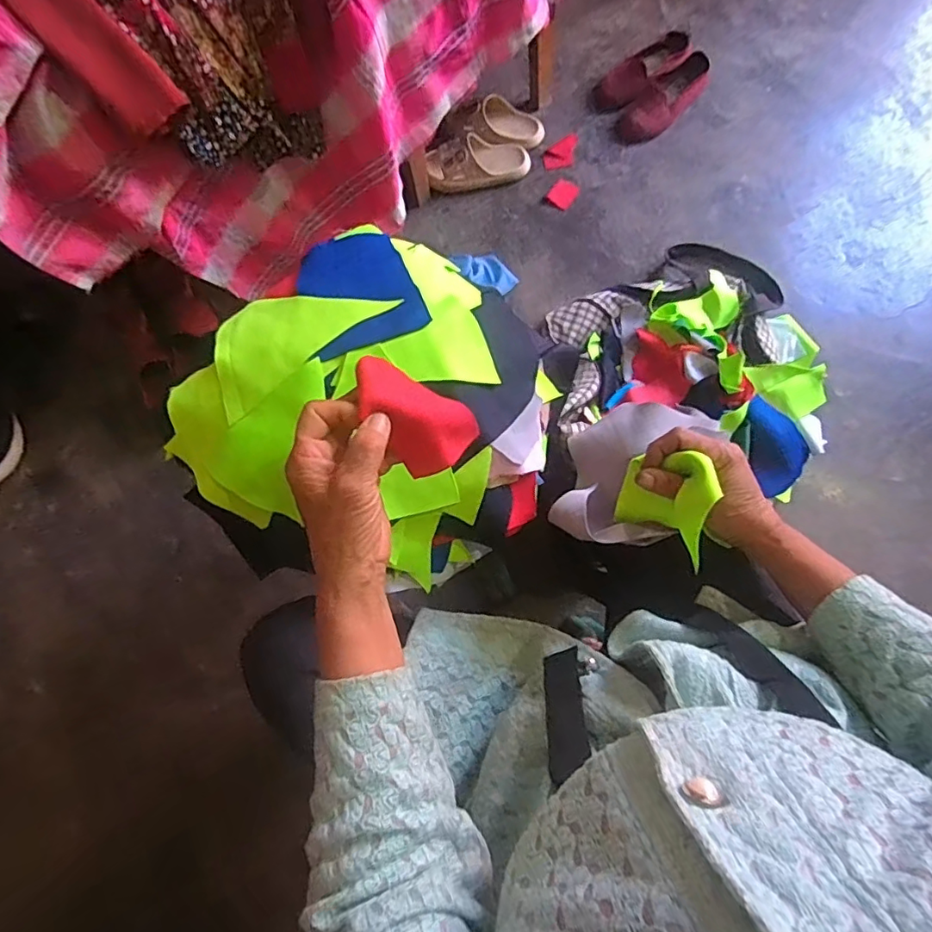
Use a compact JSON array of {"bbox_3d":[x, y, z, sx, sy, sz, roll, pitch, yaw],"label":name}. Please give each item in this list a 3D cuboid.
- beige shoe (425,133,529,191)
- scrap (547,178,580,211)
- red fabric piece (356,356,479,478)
[{"bbox_3d":[0.026,-0.608,1.106,0.207,0.063,0.075,-11,73,2],"label":"beige shoe"},{"bbox_3d":[0.196,-0.548,1.105,0.049,0.004,0.062,32,79,13],"label":"scrap"},{"bbox_3d":[-0.039,-0.036,0.376,0.085,0.052,0.057,33,76,11],"label":"red fabric piece"}]

